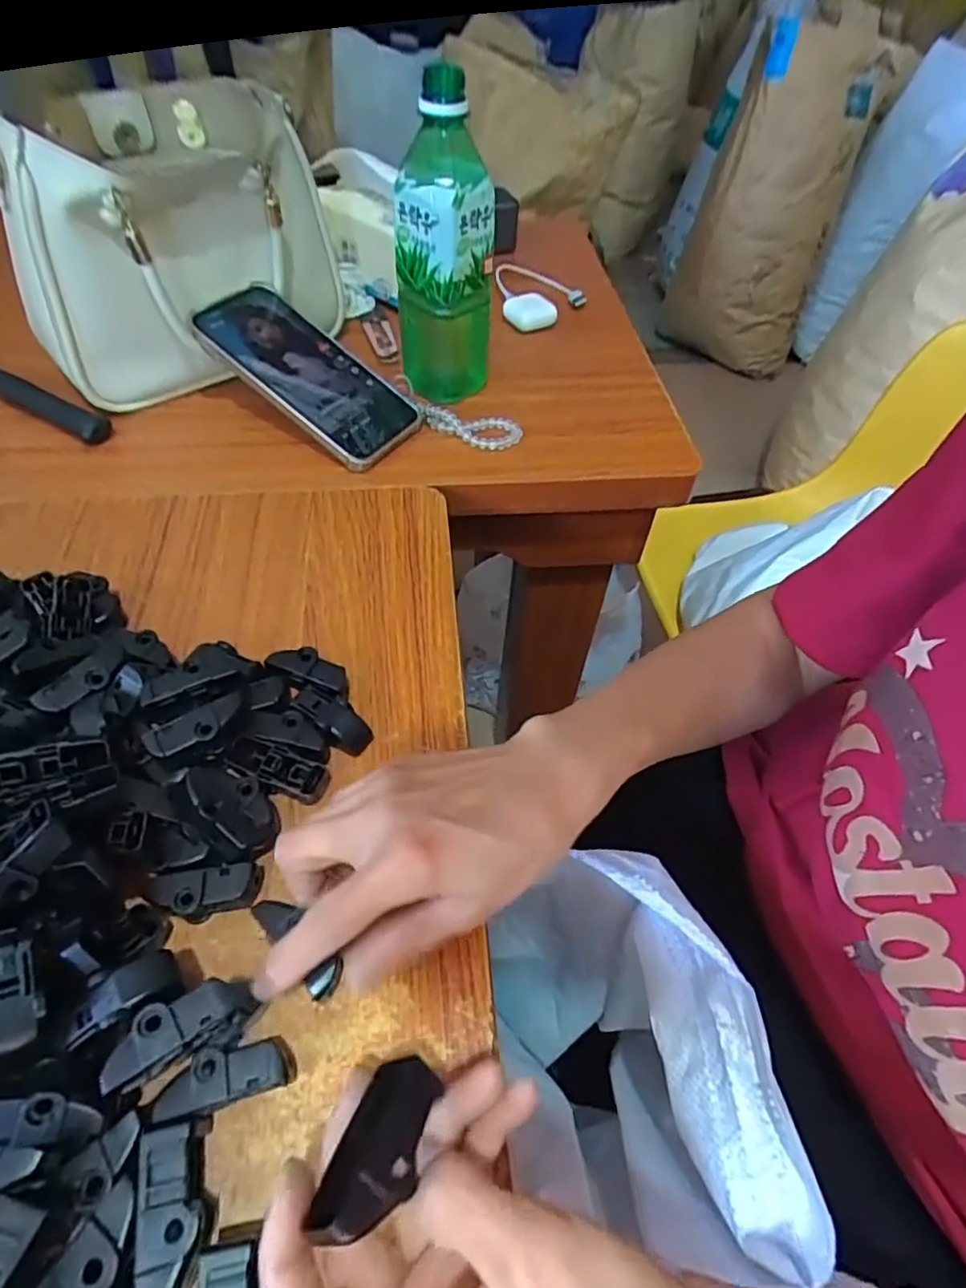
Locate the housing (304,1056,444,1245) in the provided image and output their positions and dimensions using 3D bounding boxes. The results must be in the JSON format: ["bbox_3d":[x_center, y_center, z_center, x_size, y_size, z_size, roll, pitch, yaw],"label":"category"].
[{"bbox_3d":[-0.032,0.159,0.200,0.025,0.013,0.047,9,36,26],"label":"housing"}]

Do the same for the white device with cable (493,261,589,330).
[{"bbox_3d":[0.059,-0.355,0.639,0.083,0.021,0.115,-5,53,-8],"label":"white device with cable"}]

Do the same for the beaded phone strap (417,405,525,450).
[{"bbox_3d":[-0.010,-0.172,0.498,0.081,0.016,0.033,8,52,2],"label":"beaded phone strap"}]

